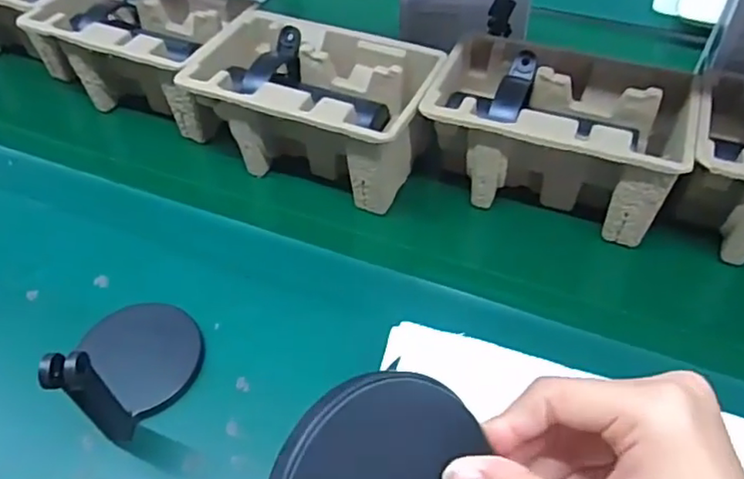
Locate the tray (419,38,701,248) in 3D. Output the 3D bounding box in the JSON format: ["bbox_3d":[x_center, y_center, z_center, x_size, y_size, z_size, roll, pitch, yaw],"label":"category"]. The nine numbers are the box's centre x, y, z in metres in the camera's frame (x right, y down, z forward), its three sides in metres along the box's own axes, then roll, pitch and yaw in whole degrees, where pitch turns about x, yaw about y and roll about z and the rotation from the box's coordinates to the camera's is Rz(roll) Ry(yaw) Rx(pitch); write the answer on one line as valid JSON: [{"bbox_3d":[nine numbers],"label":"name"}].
[{"bbox_3d":[0.170,-0.091,0.583,0.218,0.119,0.139,13,50,13],"label":"tray"}]

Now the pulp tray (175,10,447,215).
[{"bbox_3d":[-0.053,-0.132,0.618,0.236,0.104,0.146,19,52,18],"label":"pulp tray"}]

